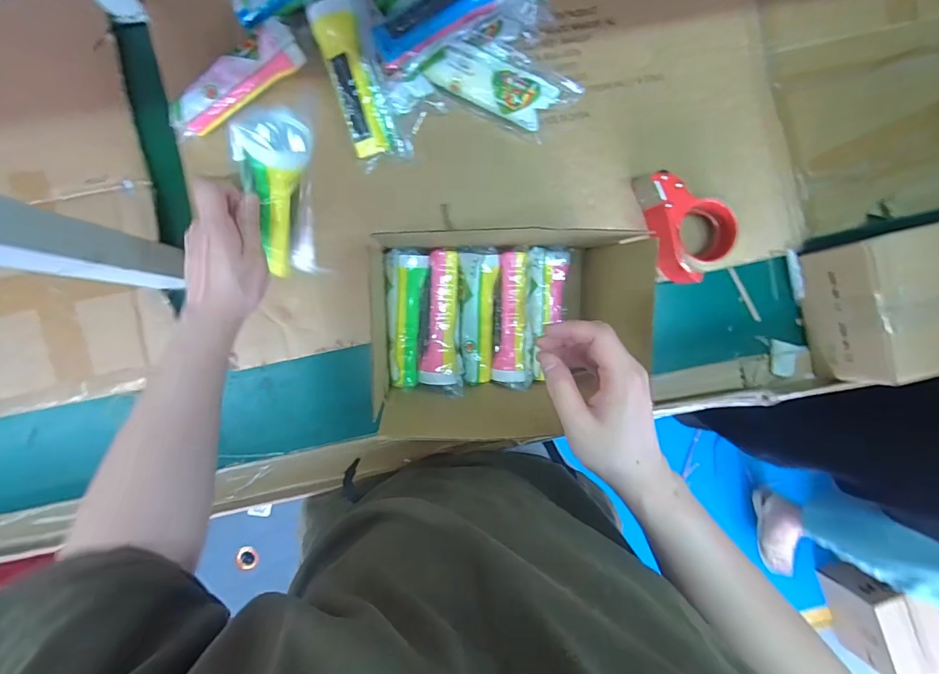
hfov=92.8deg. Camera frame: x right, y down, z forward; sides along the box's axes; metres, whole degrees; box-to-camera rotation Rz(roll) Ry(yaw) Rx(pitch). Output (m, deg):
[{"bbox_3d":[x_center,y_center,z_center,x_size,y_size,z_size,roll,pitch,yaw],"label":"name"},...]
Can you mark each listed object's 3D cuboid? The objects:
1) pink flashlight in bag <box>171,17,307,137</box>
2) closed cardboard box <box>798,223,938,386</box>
[{"bbox_3d":[-0.276,-0.300,0.525,0.170,0.030,0.053,-37,95,-1],"label":"pink flashlight in bag"},{"bbox_3d":[0.551,-0.042,0.570,0.171,0.109,0.177,-12,92,-3],"label":"closed cardboard box"}]

